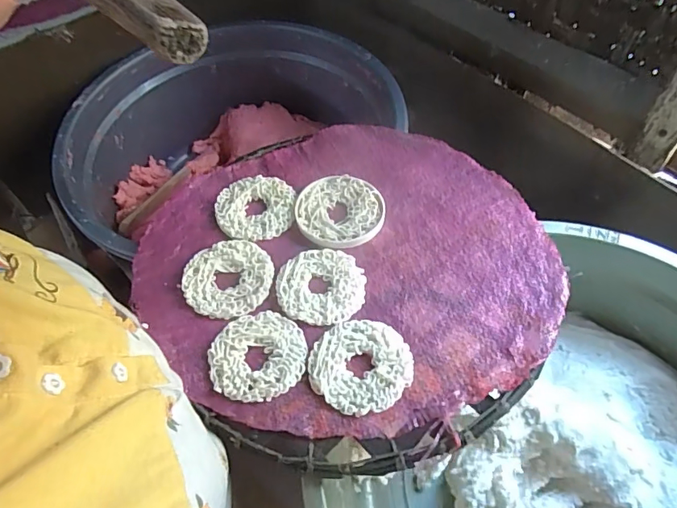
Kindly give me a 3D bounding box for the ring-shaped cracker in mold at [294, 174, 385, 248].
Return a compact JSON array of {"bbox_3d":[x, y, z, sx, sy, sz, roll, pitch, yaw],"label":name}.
[{"bbox_3d":[0.001,-0.044,0.485,0.087,0.010,0.084,-2,56,2],"label":"ring-shaped cracker in mold"}]

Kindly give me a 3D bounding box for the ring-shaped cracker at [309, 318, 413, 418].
[{"bbox_3d":[0.018,0.089,0.392,0.079,0.007,0.078,-2,56,2],"label":"ring-shaped cracker"}]

